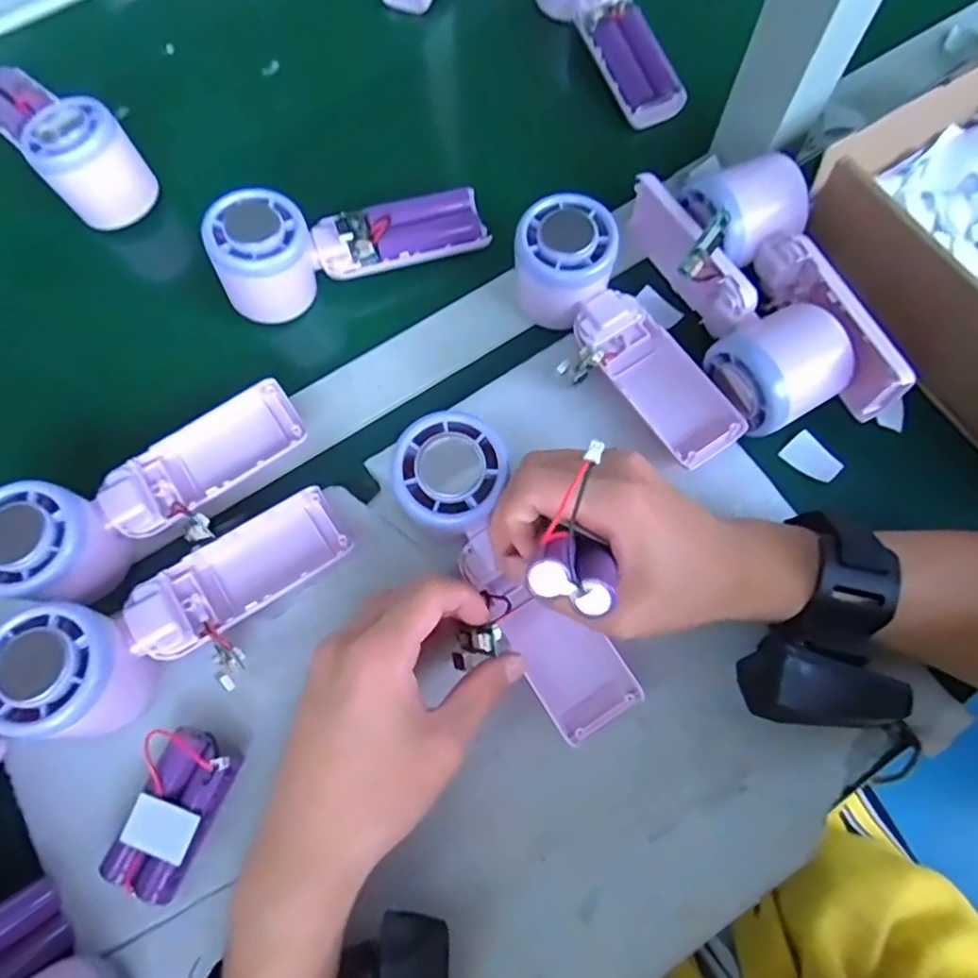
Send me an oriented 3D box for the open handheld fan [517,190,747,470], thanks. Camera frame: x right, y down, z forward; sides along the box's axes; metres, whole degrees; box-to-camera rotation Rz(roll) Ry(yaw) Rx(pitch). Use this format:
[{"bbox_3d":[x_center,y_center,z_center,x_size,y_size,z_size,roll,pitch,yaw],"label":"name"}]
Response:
[{"bbox_3d":[0.068,-0.082,0.344,0.064,0.048,0.162,-31,75,-8],"label":"open handheld fan"}]

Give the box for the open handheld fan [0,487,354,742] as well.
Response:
[{"bbox_3d":[-0.147,0.062,0.306,0.168,0.041,0.066,-32,74,-29],"label":"open handheld fan"}]

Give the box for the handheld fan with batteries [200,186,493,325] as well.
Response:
[{"bbox_3d":[-0.085,-0.152,0.388,0.161,0.050,0.051,-18,73,-16],"label":"handheld fan with batteries"}]

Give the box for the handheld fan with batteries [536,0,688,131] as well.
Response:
[{"bbox_3d":[0.082,-0.328,0.440,0.055,0.048,0.169,-26,88,-6],"label":"handheld fan with batteries"}]

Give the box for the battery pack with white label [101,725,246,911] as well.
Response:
[{"bbox_3d":[-0.146,0.148,0.289,0.040,0.023,0.066,16,74,6],"label":"battery pack with white label"}]

